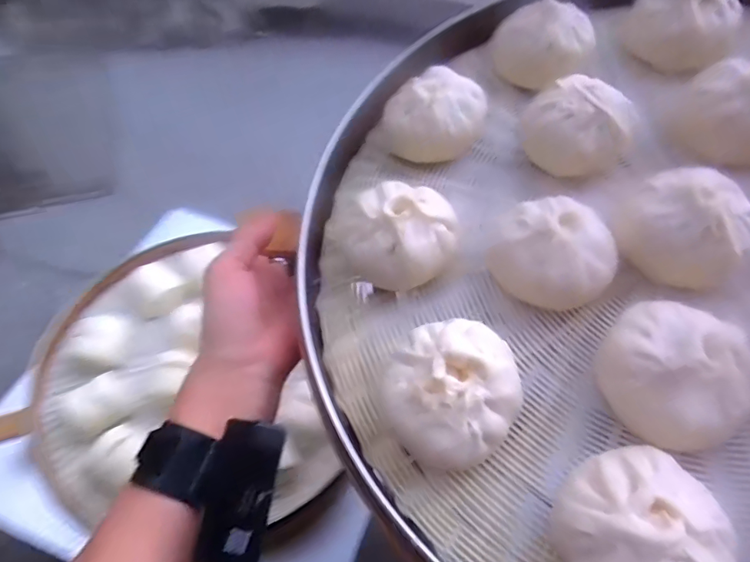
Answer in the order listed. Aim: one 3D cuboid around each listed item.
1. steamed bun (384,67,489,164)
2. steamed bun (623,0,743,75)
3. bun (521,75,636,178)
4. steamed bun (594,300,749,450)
[{"bbox_3d":[0.045,-0.127,0.366,0.074,0.038,0.065,16,56,6],"label":"steamed bun"},{"bbox_3d":[0.234,-0.197,0.364,0.077,0.048,0.071,30,59,15],"label":"steamed bun"},{"bbox_3d":[0.147,-0.110,0.338,0.070,0.043,0.073,35,62,29],"label":"bun"},{"bbox_3d":[0.155,0.047,0.249,0.070,0.039,0.066,41,62,20],"label":"steamed bun"}]

